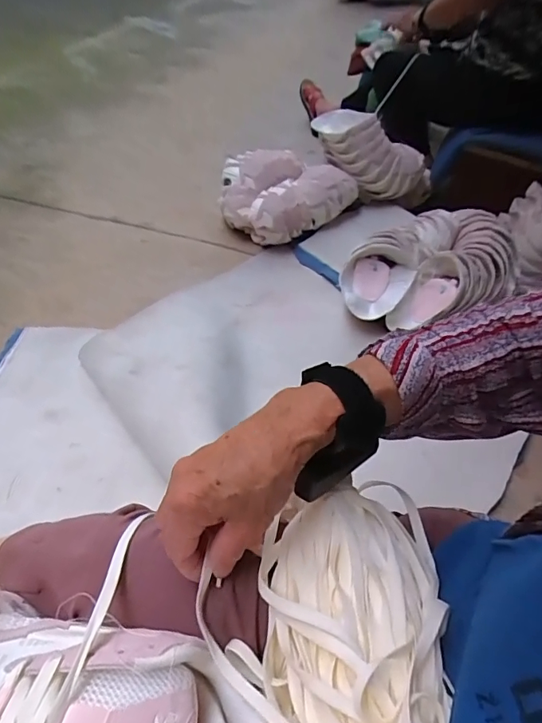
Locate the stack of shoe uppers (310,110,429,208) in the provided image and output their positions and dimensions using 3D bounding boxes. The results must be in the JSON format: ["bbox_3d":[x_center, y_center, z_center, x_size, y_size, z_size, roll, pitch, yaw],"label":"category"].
[{"bbox_3d":[0.315,-0.613,1.391,0.427,0.166,0.209,33,49,-7],"label":"stack of shoe uppers"}]

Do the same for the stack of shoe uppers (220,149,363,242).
[{"bbox_3d":[0.039,-0.486,1.343,0.356,0.147,0.306,-29,60,-31],"label":"stack of shoe uppers"}]

